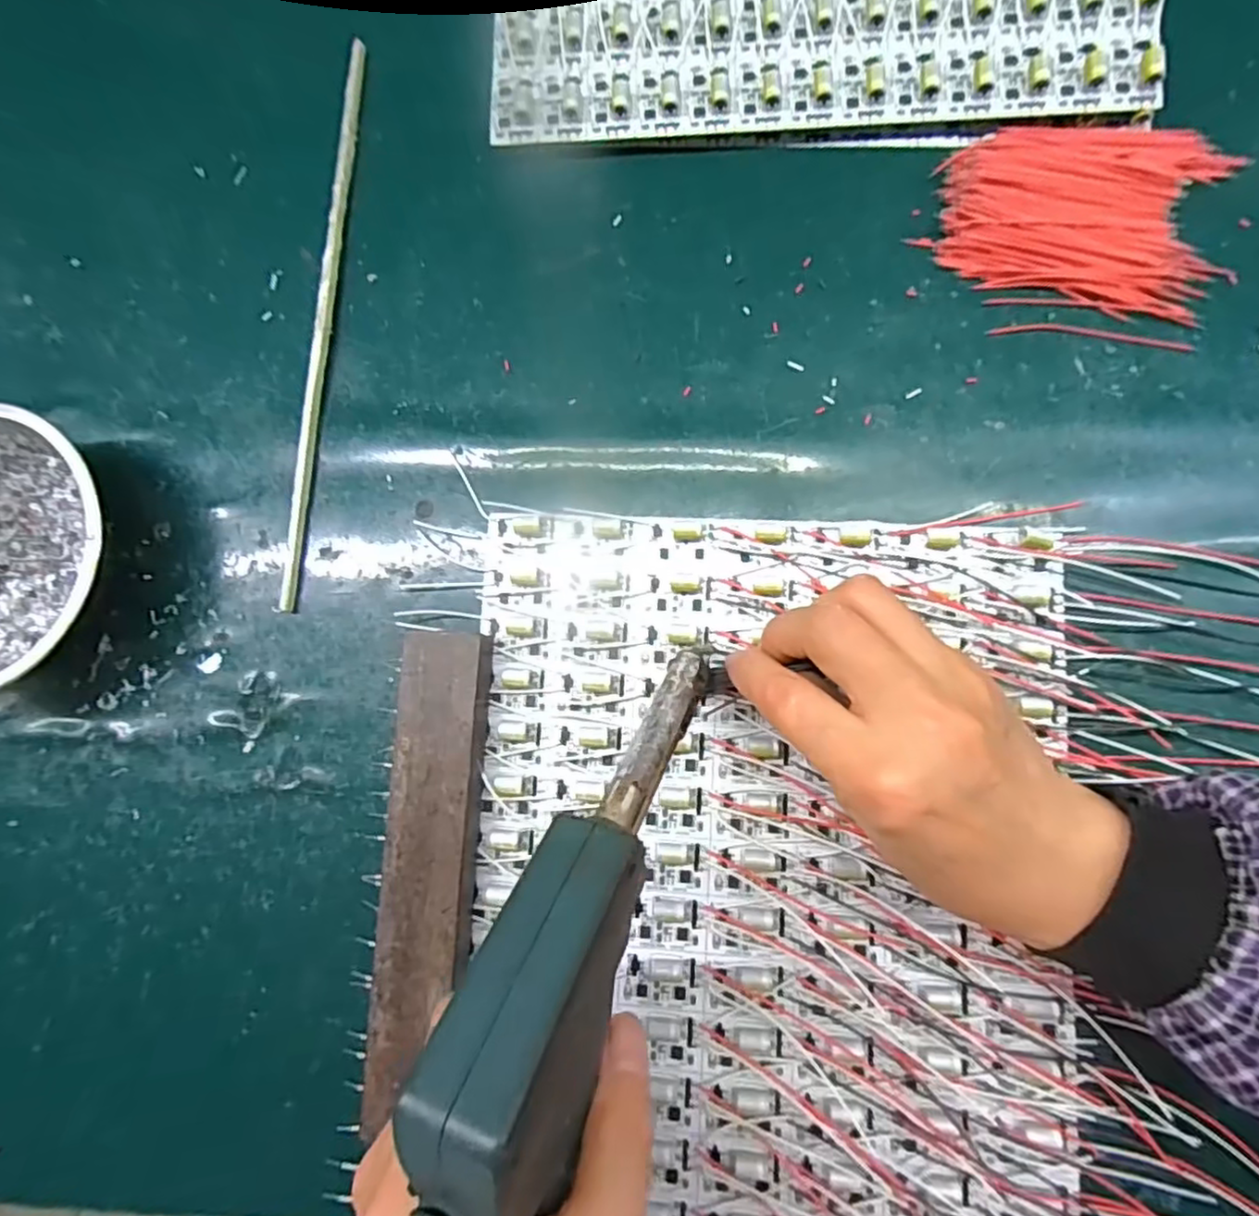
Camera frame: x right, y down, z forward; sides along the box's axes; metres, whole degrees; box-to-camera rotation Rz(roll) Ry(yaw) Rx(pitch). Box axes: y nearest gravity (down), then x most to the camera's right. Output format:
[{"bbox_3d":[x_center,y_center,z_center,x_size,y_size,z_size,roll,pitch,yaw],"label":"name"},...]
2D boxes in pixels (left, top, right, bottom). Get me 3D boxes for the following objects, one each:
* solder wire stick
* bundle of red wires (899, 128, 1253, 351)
[{"bbox_3d":[-0.147,-0.139,0.318,0.009,0.008,0.279,5,84,6],"label":"solder wire stick"},{"bbox_3d":[0.196,-0.164,0.287,0.119,0.011,0.097,-1,83,6],"label":"bundle of red wires"}]

